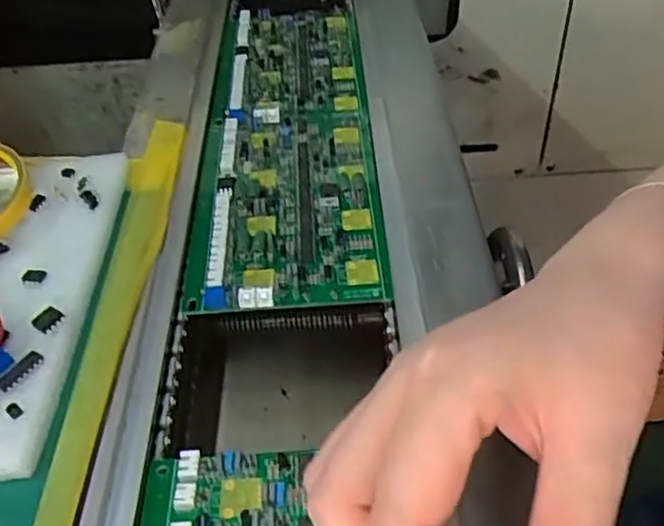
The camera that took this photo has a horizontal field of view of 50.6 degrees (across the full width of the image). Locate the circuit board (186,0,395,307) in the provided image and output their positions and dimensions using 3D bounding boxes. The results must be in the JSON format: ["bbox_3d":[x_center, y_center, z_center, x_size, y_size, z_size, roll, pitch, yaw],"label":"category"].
[{"bbox_3d":[-0.027,-0.083,0.426,0.094,0.020,0.295,-1,44,-3],"label":"circuit board"}]

